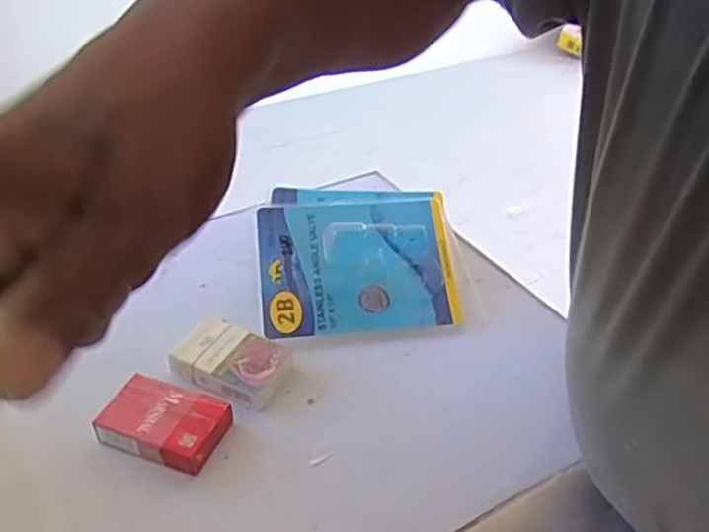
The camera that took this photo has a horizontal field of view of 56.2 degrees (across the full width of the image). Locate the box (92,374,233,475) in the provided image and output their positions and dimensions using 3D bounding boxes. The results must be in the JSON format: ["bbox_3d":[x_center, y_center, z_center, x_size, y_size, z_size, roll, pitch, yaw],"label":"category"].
[{"bbox_3d":[-0.146,0.122,0.513,0.090,0.030,0.057,13,39,16],"label":"box"}]

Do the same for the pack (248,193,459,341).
[{"bbox_3d":[0.002,-0.005,0.630,0.182,0.026,0.141,-6,67,-7],"label":"pack"}]

